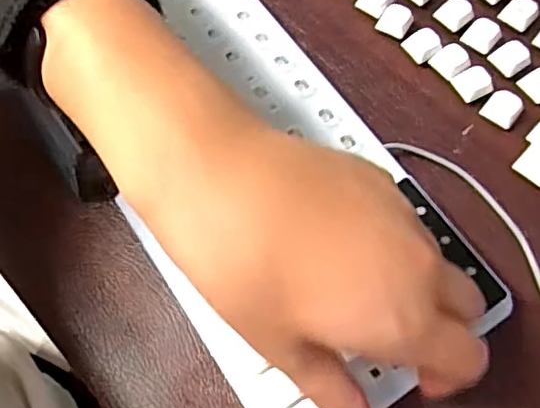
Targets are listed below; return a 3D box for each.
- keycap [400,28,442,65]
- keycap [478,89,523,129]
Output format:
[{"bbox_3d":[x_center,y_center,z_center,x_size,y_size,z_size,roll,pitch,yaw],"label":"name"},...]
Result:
[{"bbox_3d":[0.089,-0.092,0.334,0.018,0.010,0.019,-34,69,-12],"label":"keycap"},{"bbox_3d":[0.128,-0.052,0.315,0.019,0.012,0.017,39,74,17],"label":"keycap"}]

